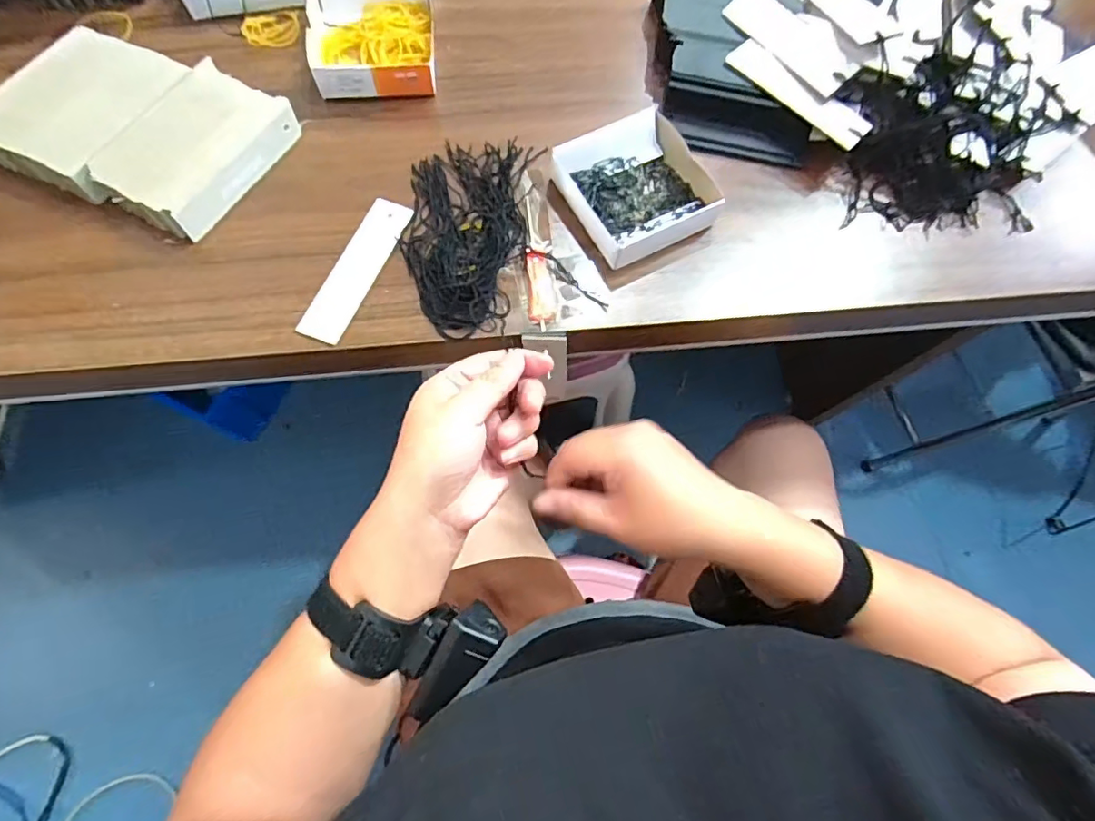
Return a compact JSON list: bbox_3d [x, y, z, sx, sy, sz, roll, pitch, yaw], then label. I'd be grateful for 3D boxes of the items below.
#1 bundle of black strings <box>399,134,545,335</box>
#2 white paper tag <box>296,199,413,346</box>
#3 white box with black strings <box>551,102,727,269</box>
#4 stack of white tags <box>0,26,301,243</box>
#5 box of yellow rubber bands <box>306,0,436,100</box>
[{"bbox_3d":[-0.066,-0.143,0.412,0.090,0.016,0.174,7,71,1],"label":"bundle of black strings"},{"bbox_3d":[-0.143,-0.108,0.403,0.033,0.004,0.126,21,71,4],"label":"white paper tag"},{"bbox_3d":[0.067,-0.179,0.423,0.105,0.026,0.113,-30,74,-11],"label":"white box with black strings"},{"bbox_3d":[-0.320,-0.221,0.417,0.200,0.039,0.139,24,72,7],"label":"stack of white tags"},{"bbox_3d":[-0.151,-0.321,0.464,0.102,0.033,0.121,-3,71,-3],"label":"box of yellow rubber bands"}]

